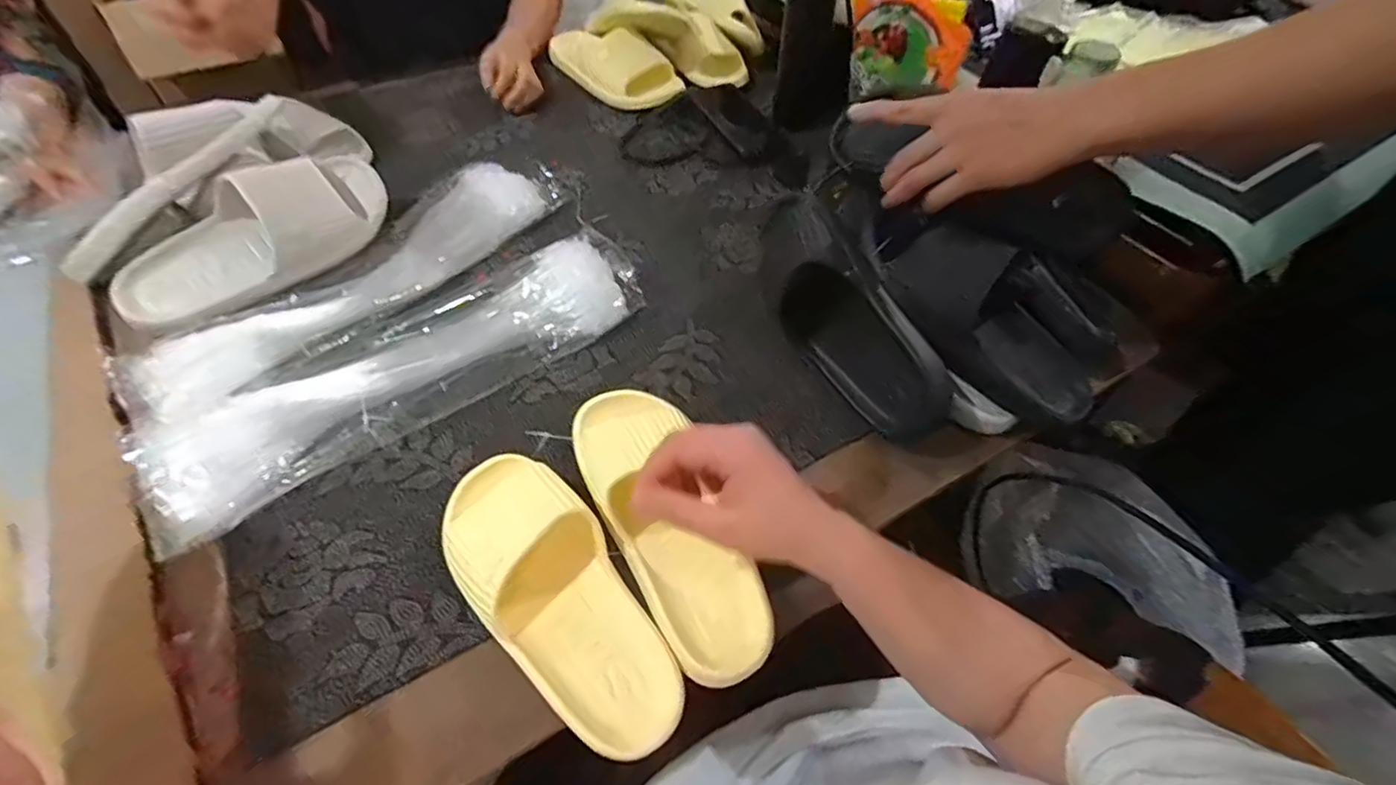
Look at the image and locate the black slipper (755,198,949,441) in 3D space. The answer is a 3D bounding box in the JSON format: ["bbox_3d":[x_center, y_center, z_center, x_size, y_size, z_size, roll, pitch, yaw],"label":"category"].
[{"bbox_3d":[0.129,-0.071,0.533,0.090,0.073,0.249,-26,75,-19],"label":"black slipper"}]

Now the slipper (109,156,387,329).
[{"bbox_3d":[-0.455,-0.167,0.608,0.266,0.083,0.102,-33,60,-22],"label":"slipper"}]

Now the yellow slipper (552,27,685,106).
[{"bbox_3d":[-0.133,-0.509,0.928,0.118,0.050,0.257,-42,64,-4],"label":"yellow slipper"}]

